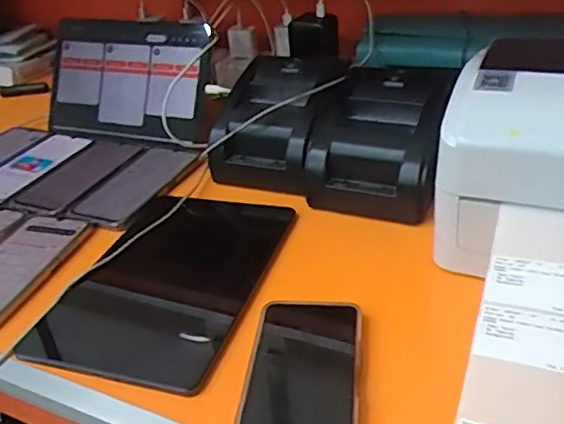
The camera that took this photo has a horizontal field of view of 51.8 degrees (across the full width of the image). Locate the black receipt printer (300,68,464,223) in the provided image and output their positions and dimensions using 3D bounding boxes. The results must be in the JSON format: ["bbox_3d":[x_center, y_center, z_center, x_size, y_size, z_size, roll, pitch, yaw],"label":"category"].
[{"bbox_3d":[0.104,-0.077,0.620,0.133,0.098,0.149,7,36,20],"label":"black receipt printer"}]

